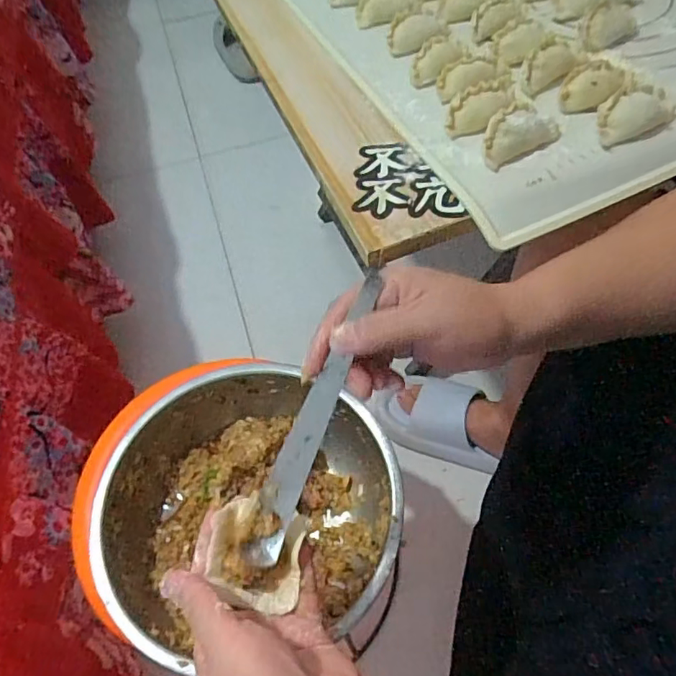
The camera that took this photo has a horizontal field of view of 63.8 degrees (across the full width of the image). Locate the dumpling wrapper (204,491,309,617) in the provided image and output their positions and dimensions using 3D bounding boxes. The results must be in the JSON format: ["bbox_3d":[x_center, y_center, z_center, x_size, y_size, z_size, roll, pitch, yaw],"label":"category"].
[{"bbox_3d":[-0.048,0.122,0.313,0.051,0.031,0.054,8,60,9],"label":"dumpling wrapper"}]

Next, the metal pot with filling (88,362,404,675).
[{"bbox_3d":[-0.068,0.132,0.442,0.222,0.085,0.207,-1,58,2],"label":"metal pot with filling"}]

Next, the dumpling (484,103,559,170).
[{"bbox_3d":[0.121,-0.139,0.364,0.058,0.020,0.027,-27,61,-13],"label":"dumpling"}]

